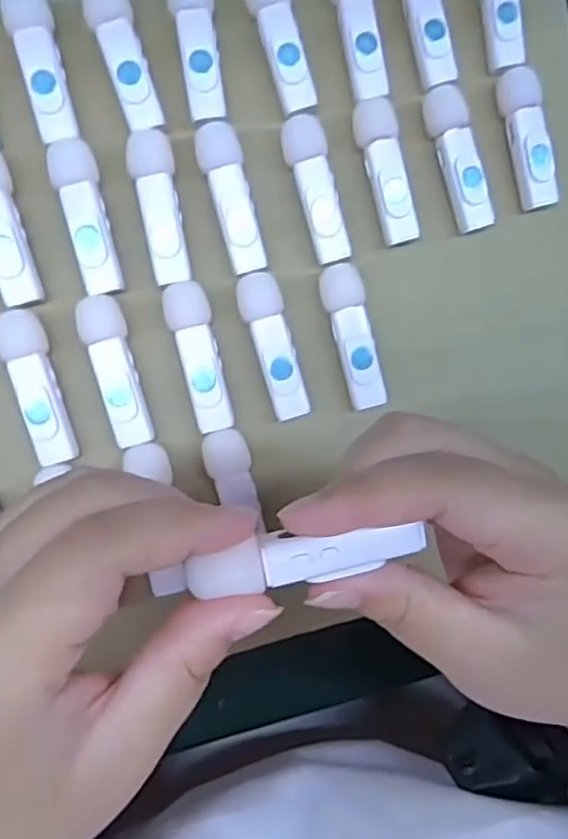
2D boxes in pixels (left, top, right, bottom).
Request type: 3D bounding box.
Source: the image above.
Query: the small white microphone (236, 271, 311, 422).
[{"bbox_3d":[-0.005,-0.032,0.292,0.018,0.011,0.065,-15,89,-10],"label":"small white microphone"}]

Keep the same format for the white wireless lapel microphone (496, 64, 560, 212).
[{"bbox_3d":[0.116,-0.133,0.318,0.015,0.018,0.064,-14,89,-10],"label":"white wireless lapel microphone"}]

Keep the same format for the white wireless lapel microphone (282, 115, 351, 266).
[{"bbox_3d":[0.015,-0.103,0.298,0.019,0.011,0.065,-16,89,-10],"label":"white wireless lapel microphone"}]

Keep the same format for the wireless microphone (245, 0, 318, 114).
[{"bbox_3d":[-0.001,-0.168,0.295,0.018,0.013,0.062,-20,90,-11],"label":"wireless microphone"}]

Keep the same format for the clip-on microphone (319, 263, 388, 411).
[{"bbox_3d":[0.032,-0.037,0.299,0.018,0.011,0.064,-16,89,-10],"label":"clip-on microphone"}]

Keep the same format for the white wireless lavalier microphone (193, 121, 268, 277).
[{"bbox_3d":[-0.023,-0.096,0.292,0.019,0.010,0.064,-14,89,-10],"label":"white wireless lavalier microphone"}]

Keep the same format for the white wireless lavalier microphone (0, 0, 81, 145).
[{"bbox_3d":[-0.101,-0.146,0.276,0.019,0.014,0.063,-12,88,-10],"label":"white wireless lavalier microphone"}]

